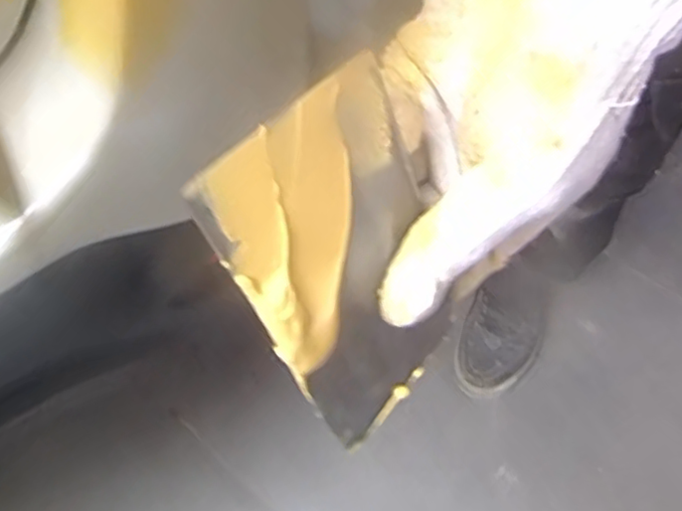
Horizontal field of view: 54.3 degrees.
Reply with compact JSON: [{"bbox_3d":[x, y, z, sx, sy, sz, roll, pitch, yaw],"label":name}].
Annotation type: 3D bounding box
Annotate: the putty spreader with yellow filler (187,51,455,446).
[{"bbox_3d":[0.005,0.007,0.230,0.073,0.132,0.011,-44,42,-19],"label":"putty spreader with yellow filler"}]

